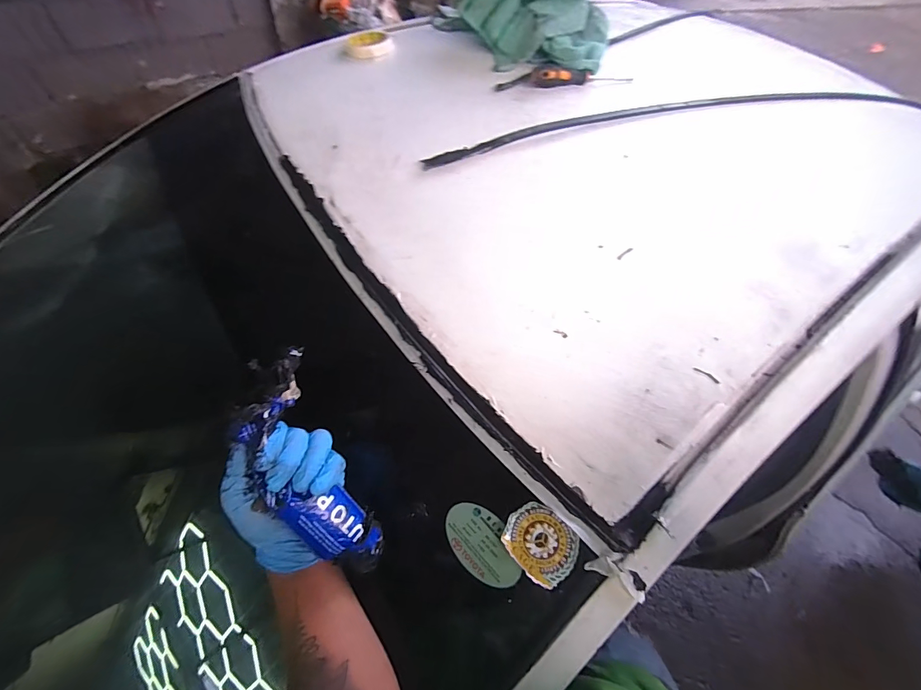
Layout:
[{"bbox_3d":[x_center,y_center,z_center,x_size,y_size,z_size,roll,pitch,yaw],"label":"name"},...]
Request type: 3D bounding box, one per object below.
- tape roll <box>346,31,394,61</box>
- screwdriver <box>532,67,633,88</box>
[{"bbox_3d":[-0.185,-0.610,0.800,0.092,0.020,0.098,-6,55,-8],"label":"tape roll"},{"bbox_3d":[0.223,-0.482,0.703,0.205,0.028,0.025,-15,56,-14],"label":"screwdriver"}]

